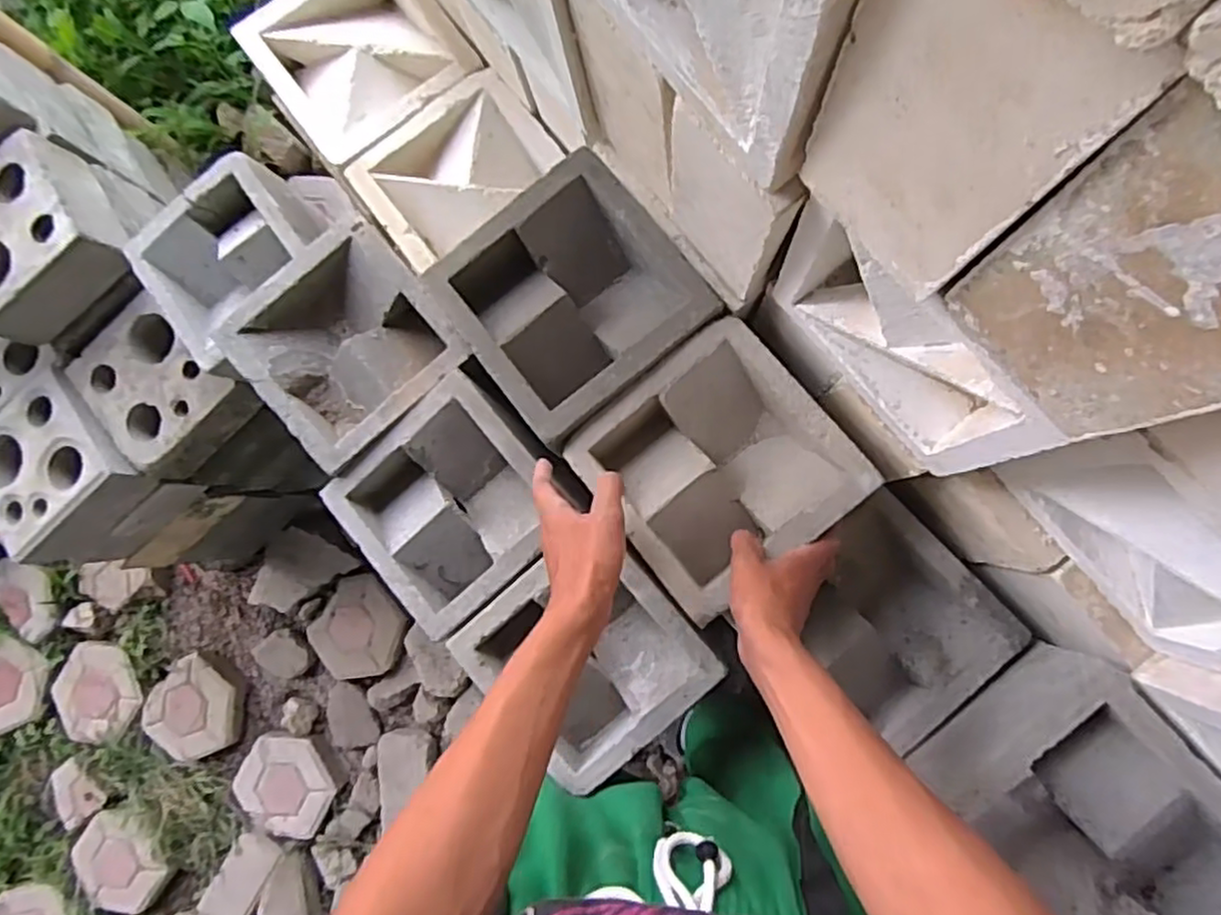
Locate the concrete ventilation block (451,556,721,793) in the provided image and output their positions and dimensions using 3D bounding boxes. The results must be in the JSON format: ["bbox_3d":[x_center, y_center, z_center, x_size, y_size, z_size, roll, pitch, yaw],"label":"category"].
[{"bbox_3d":[-0.022,0.199,0.719,0.198,0.077,0.202,-42,83,2],"label":"concrete ventilation block"}]

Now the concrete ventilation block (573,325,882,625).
[{"bbox_3d":[0.091,0.008,0.623,0.198,0.073,0.192,-37,83,3],"label":"concrete ventilation block"}]

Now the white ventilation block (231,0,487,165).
[{"bbox_3d":[-0.282,-0.449,0.789,0.201,0.067,0.209,-40,83,2],"label":"white ventilation block"}]

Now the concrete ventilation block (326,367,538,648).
[{"bbox_3d":[-0.163,0.051,0.735,0.191,0.060,0.195,-40,83,2],"label":"concrete ventilation block"}]

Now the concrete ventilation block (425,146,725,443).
[{"bbox_3d":[-0.032,-0.147,0.668,0.202,0.099,0.200,-39,83,3],"label":"concrete ventilation block"}]

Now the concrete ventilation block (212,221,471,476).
[{"bbox_3d":[-0.274,-0.118,0.746,0.197,0.081,0.190,-42,83,2],"label":"concrete ventilation block"}]

